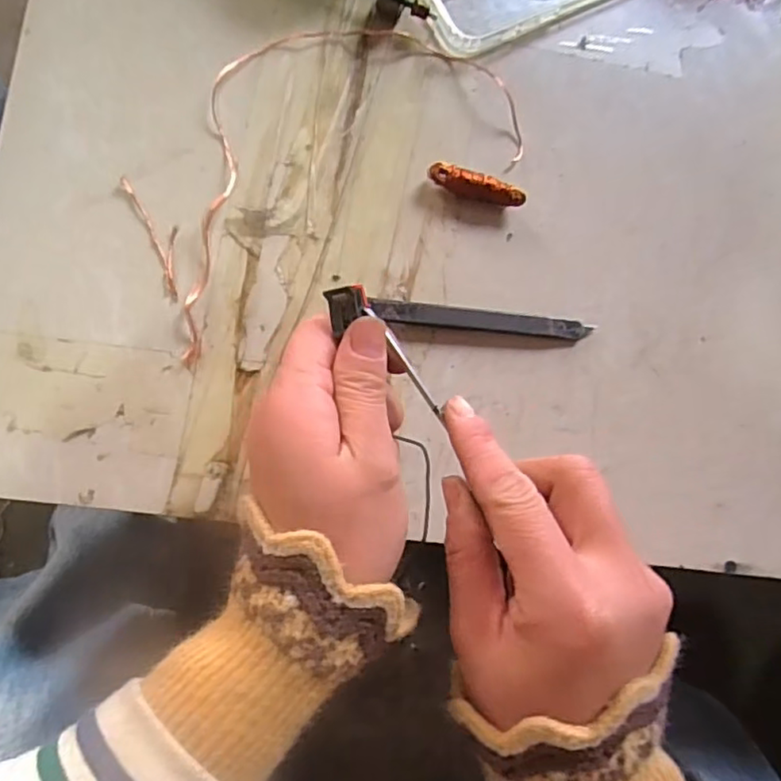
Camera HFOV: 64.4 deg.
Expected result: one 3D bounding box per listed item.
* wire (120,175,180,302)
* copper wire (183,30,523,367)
[{"bbox_3d":[-0.116,-0.079,0.313,0.017,0.004,0.067,-23,87,-9],"label":"wire"},{"bbox_3d":[-0.041,-0.129,0.326,0.228,0.009,0.125,-34,88,-9],"label":"copper wire"}]

